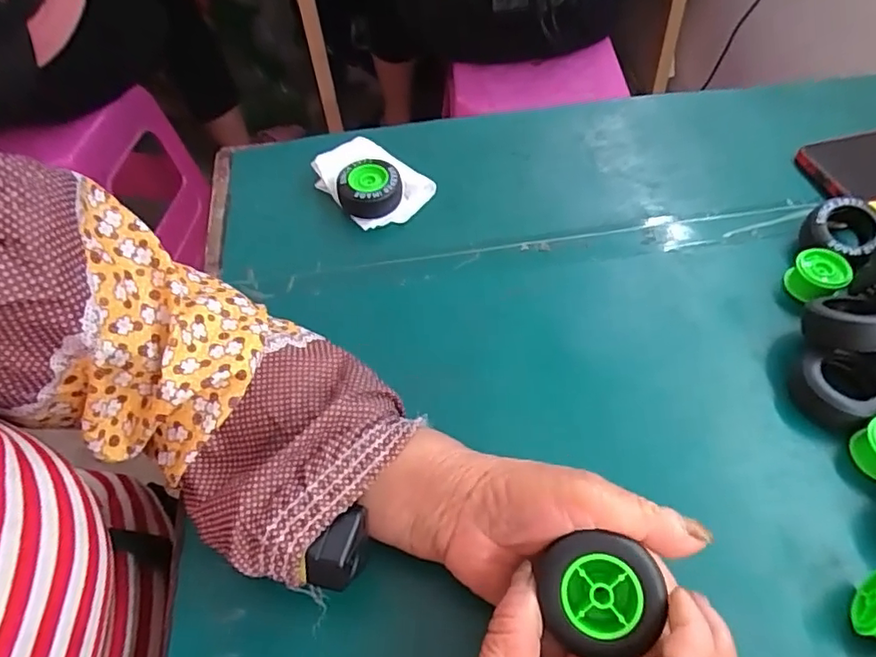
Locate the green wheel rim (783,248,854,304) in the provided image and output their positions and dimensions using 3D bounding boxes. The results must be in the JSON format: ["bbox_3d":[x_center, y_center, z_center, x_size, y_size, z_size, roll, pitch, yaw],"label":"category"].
[{"bbox_3d":[0.256,-0.033,0.387,0.030,0.027,0.034,-36,60,-22],"label":"green wheel rim"}]

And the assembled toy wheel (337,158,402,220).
[{"bbox_3d":[-0.052,-0.107,0.445,0.046,0.029,0.042,-1,54,1],"label":"assembled toy wheel"}]

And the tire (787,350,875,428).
[{"bbox_3d":[0.235,0.036,0.340,0.038,0.031,0.047,-36,60,-22],"label":"tire"}]

